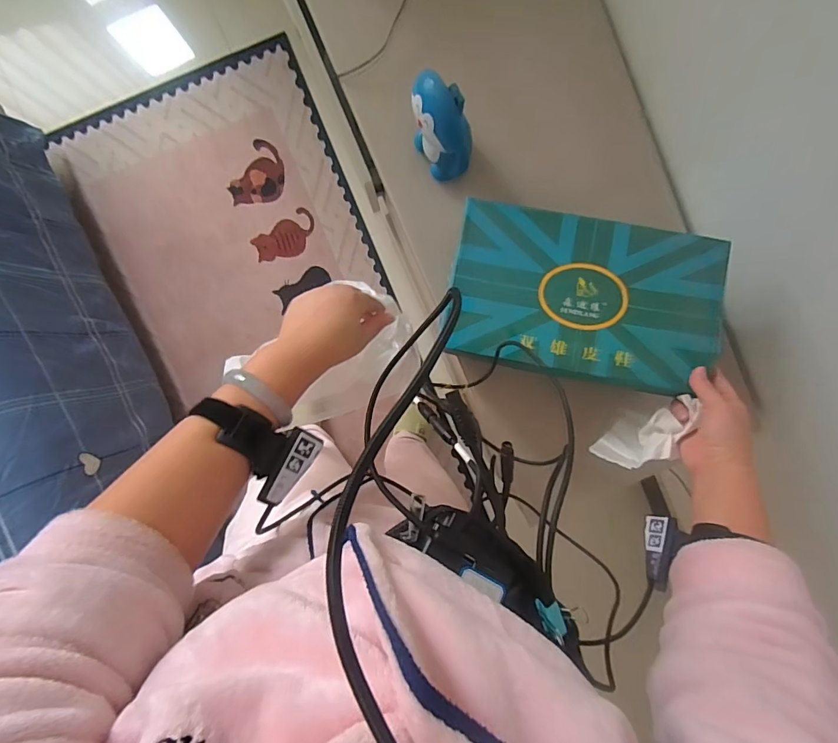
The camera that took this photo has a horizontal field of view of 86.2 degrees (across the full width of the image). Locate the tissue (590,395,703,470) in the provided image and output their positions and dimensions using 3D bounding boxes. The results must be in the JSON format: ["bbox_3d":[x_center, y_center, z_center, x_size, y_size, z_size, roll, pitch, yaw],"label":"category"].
[{"bbox_3d":[0.292,0.082,0.598,0.121,0.117,0.047,-39,92,4],"label":"tissue"}]

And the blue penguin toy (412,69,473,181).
[{"bbox_3d":[0.034,-0.316,0.602,0.082,0.177,0.081,4,94,1],"label":"blue penguin toy"}]

